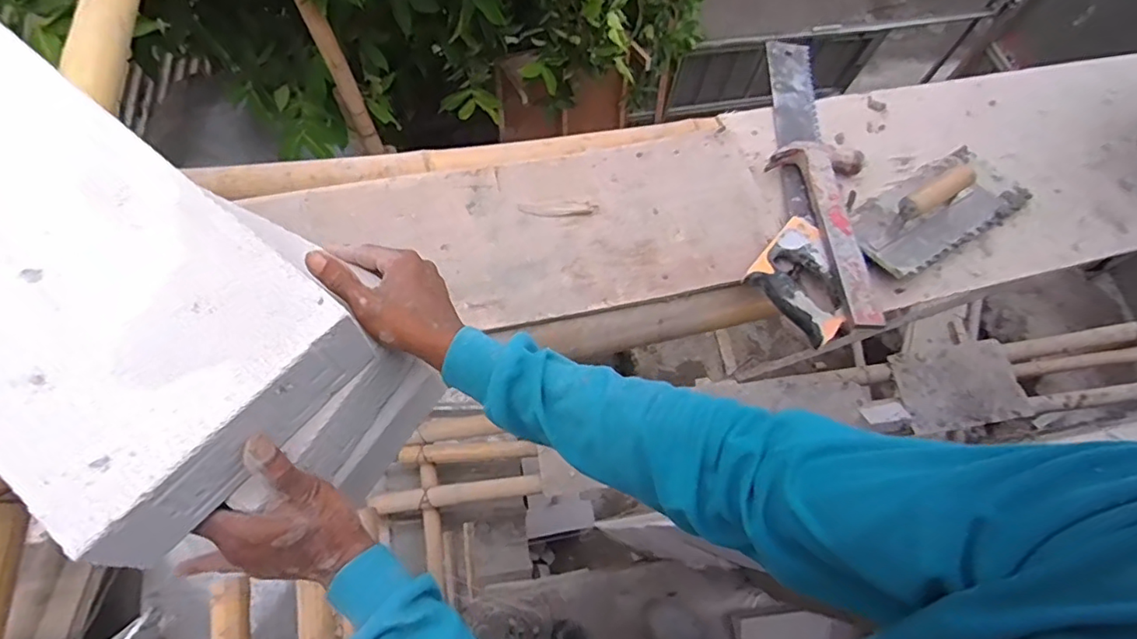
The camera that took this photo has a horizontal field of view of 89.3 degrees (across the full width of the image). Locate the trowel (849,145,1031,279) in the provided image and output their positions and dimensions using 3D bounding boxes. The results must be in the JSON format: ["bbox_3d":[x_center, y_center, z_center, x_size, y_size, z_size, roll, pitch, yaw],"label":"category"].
[{"bbox_3d":[0.460,-0.146,0.702,0.251,0.084,0.111,-30,74,-12],"label":"trowel"}]

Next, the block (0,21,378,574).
[{"bbox_3d":[-0.423,-0.089,0.437,0.569,0.068,0.193,37,73,13],"label":"block"}]

